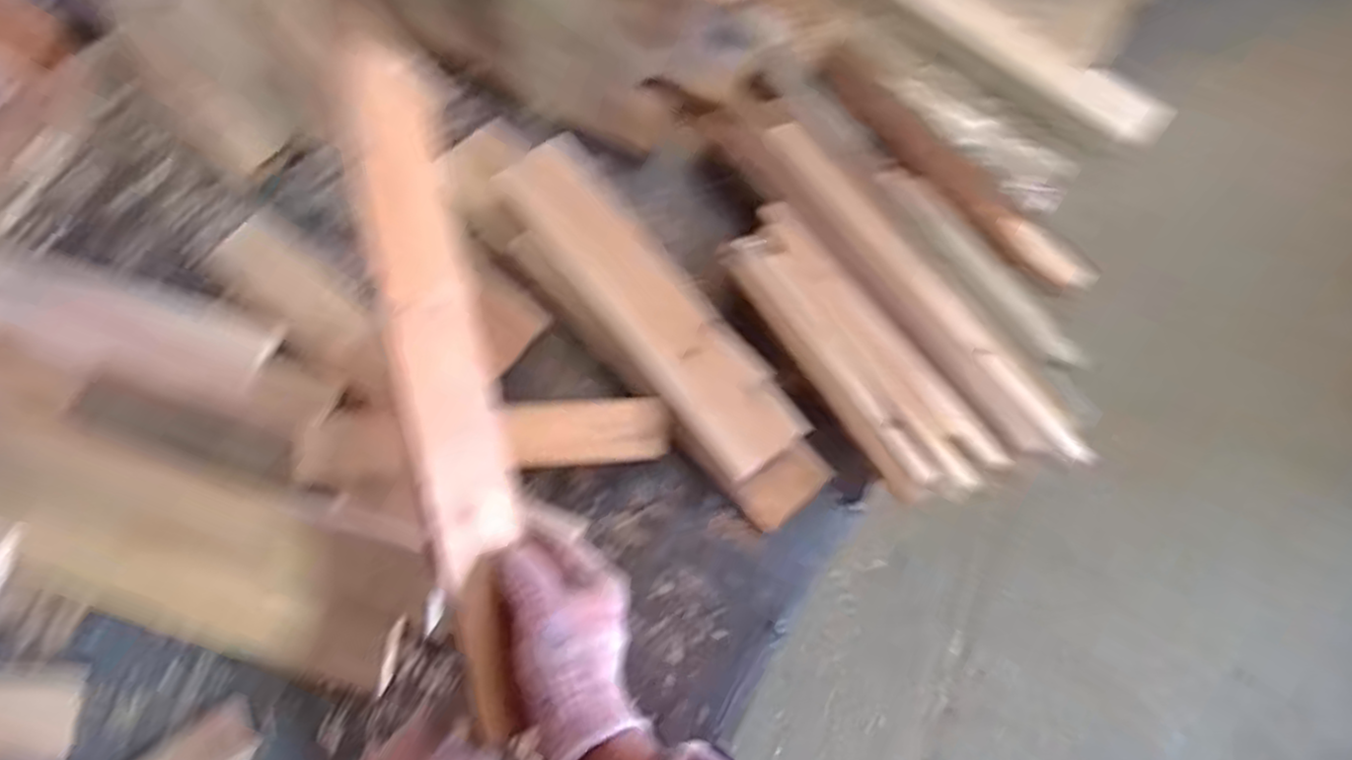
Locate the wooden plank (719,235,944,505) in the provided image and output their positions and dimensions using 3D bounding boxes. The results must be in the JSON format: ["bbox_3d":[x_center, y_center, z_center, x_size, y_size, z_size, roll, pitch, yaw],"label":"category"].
[{"bbox_3d":[0.139,-0.019,0.713,0.045,0.019,0.293,-32,75,-7],"label":"wooden plank"}]

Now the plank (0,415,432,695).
[{"bbox_3d":[-0.473,0.148,0.702,0.513,0.033,0.151,16,100,7],"label":"plank"}]

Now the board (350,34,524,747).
[{"bbox_3d":[-0.157,-0.014,0.525,0.063,0.021,0.470,-6,77,-38],"label":"board"}]

